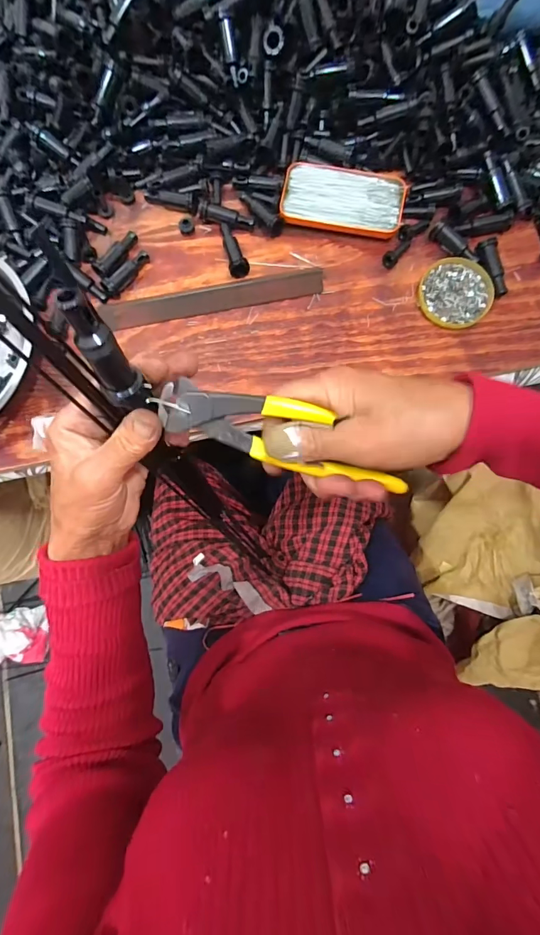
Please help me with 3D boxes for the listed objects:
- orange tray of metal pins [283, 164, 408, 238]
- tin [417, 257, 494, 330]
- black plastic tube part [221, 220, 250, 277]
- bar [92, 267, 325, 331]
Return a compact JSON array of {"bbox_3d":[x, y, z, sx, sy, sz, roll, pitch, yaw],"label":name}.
[{"bbox_3d":[0.089,-0.326,0.488,0.143,0.017,0.078,11,81,2],"label":"orange tray of metal pins"},{"bbox_3d":[0.217,-0.206,0.474,0.084,0.013,0.085,0,80,0],"label":"tin"},{"bbox_3d":[-0.045,-0.264,0.482,0.022,0.017,0.068,-18,81,-3],"label":"black plastic tube part"},{"bbox_3d":[-0.067,-0.199,0.474,0.258,0.016,0.027,-11,80,-1],"label":"bar"}]

